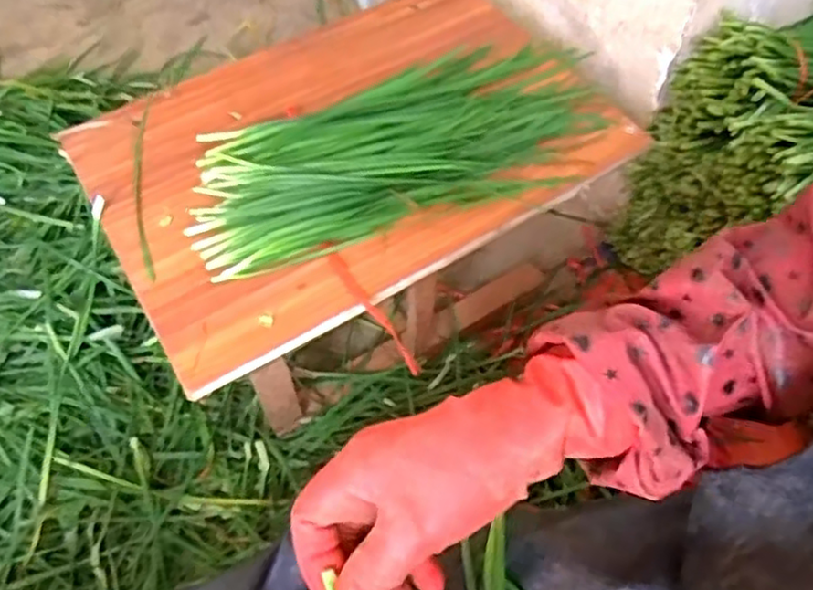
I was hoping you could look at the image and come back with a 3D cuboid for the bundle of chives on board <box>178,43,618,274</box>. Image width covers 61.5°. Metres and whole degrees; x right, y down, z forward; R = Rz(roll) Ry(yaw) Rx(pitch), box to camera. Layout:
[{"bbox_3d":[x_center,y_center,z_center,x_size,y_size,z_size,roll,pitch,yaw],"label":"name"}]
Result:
[{"bbox_3d":[-0.004,-0.165,0.721,0.471,0.055,0.219,-21,59,-11],"label":"bundle of chives on board"}]

